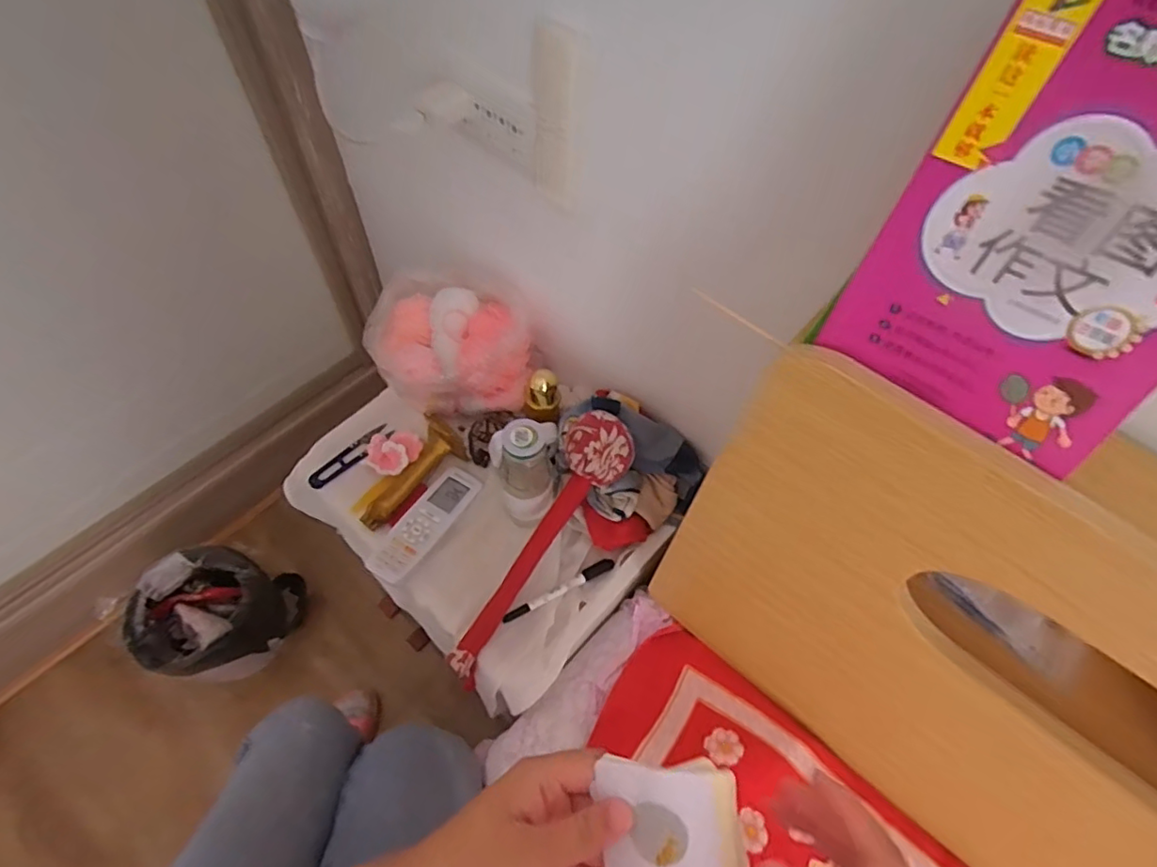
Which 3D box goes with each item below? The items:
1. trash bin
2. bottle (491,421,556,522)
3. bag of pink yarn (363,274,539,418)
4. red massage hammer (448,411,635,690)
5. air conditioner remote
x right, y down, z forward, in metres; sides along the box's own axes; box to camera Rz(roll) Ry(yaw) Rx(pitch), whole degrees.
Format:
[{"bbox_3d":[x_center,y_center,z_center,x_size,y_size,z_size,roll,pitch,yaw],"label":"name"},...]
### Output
[{"bbox_3d":[-0.591,0.316,0.987,0.189,0.229,0.187,1,58,-2],"label":"trash bin"},{"bbox_3d":[-0.054,0.048,0.639,0.069,0.143,0.057,-12,59,-10],"label":"bottle"},{"bbox_3d":[-0.171,-0.114,0.760,0.176,0.125,0.222,-39,67,-23],"label":"bag of pink yarn"},{"bbox_3d":[-0.047,0.120,0.629,0.078,0.067,0.325,31,85,18],"label":"red massage hammer"},{"bbox_3d":[-0.180,0.103,0.684,0.053,0.025,0.155,26,65,16],"label":"air conditioner remote"}]

